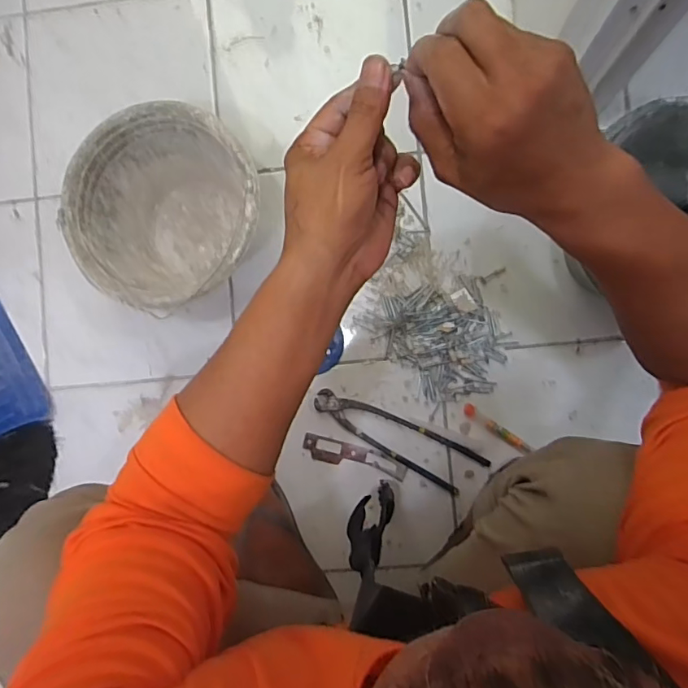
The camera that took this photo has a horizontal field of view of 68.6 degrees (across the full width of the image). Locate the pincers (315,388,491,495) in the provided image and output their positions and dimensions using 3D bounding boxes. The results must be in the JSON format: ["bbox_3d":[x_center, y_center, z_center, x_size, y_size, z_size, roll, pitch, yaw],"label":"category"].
[{"bbox_3d":[0.078,0.133,0.739,0.259,0.014,0.067,30,91,4],"label":"pincers"}]

